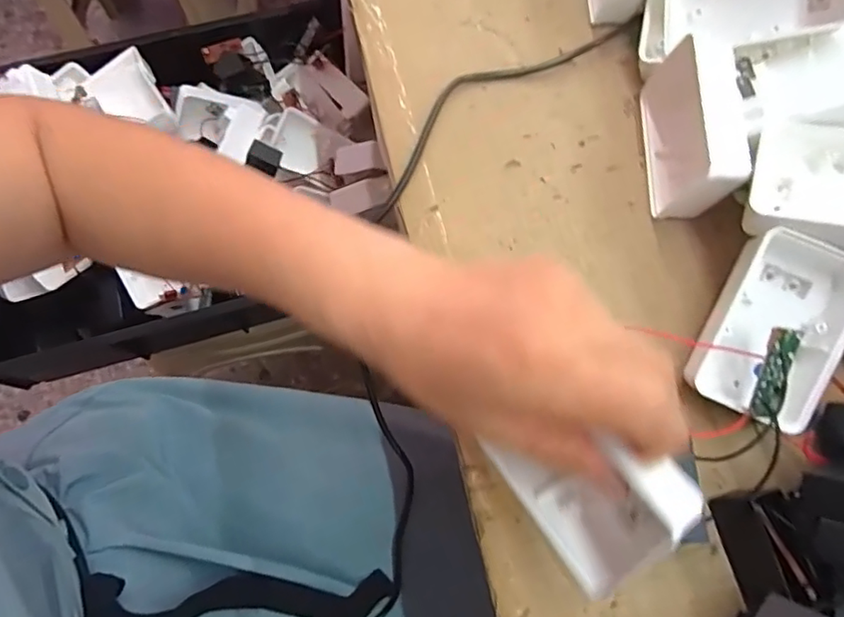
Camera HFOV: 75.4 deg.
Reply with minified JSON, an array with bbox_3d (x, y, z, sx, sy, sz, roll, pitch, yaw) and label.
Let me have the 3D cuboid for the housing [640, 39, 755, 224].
[{"bbox_3d":[0.153,-0.100,0.310,0.031,0.053,0.089,3,73,-1],"label":"housing"}]

